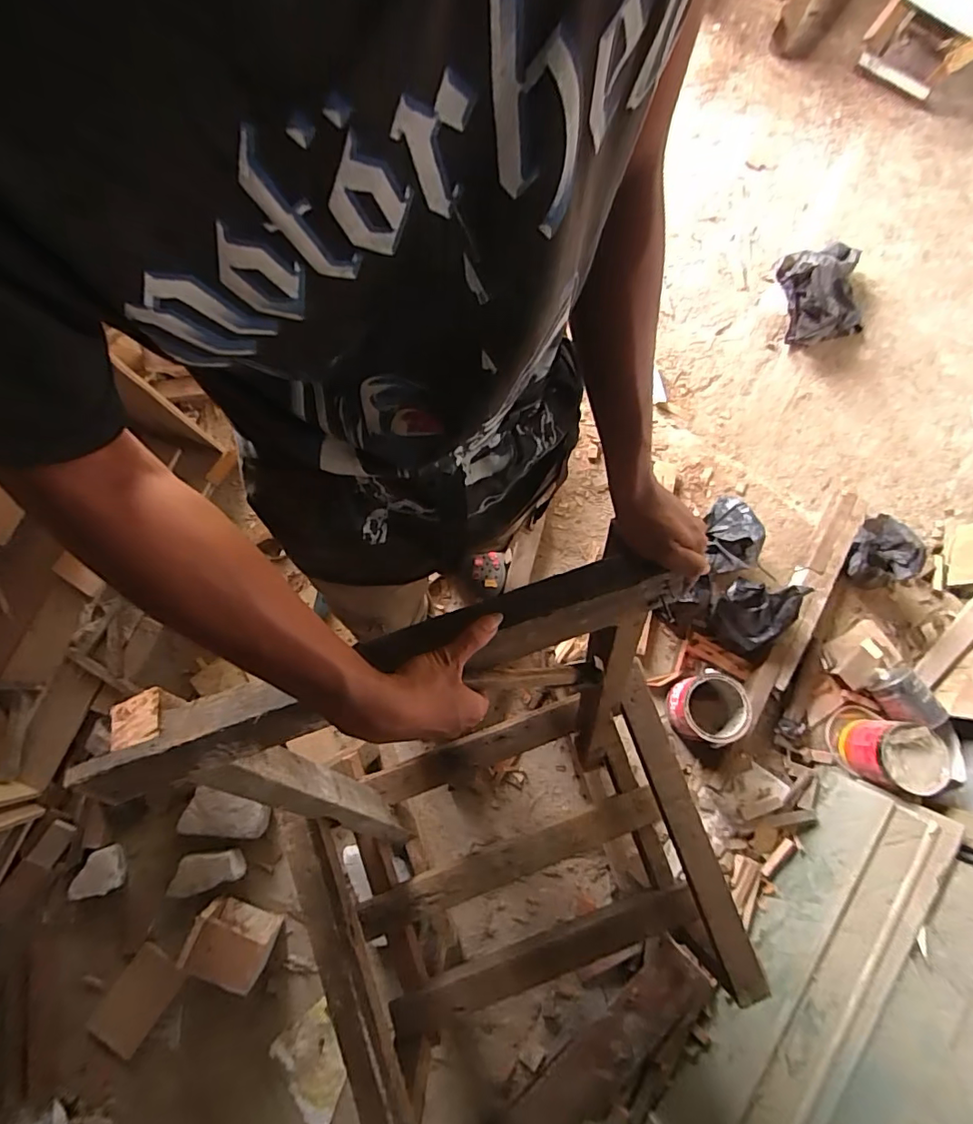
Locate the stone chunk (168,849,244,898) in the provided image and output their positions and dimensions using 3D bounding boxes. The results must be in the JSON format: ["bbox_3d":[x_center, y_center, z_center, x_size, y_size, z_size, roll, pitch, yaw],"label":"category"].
[{"bbox_3d":[-0.637,0.693,1.199,0.166,0.082,0.097,-10,80,-3],"label":"stone chunk"}]

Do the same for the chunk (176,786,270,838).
[{"bbox_3d":[-0.601,0.569,1.205,0.185,0.062,0.119,7,79,0],"label":"chunk"}]

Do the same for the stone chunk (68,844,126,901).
[{"bbox_3d":[-0.880,0.704,1.190,0.097,0.057,0.092,-21,79,-6],"label":"stone chunk"}]

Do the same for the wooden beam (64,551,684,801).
[{"bbox_3d":[-0.083,0.095,0.479,0.542,0.058,0.063,-19,76,-6],"label":"wooden beam"}]

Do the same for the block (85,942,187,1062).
[{"bbox_3d":[-0.781,0.976,1.176,0.119,0.015,0.176,29,62,6],"label":"block"}]

